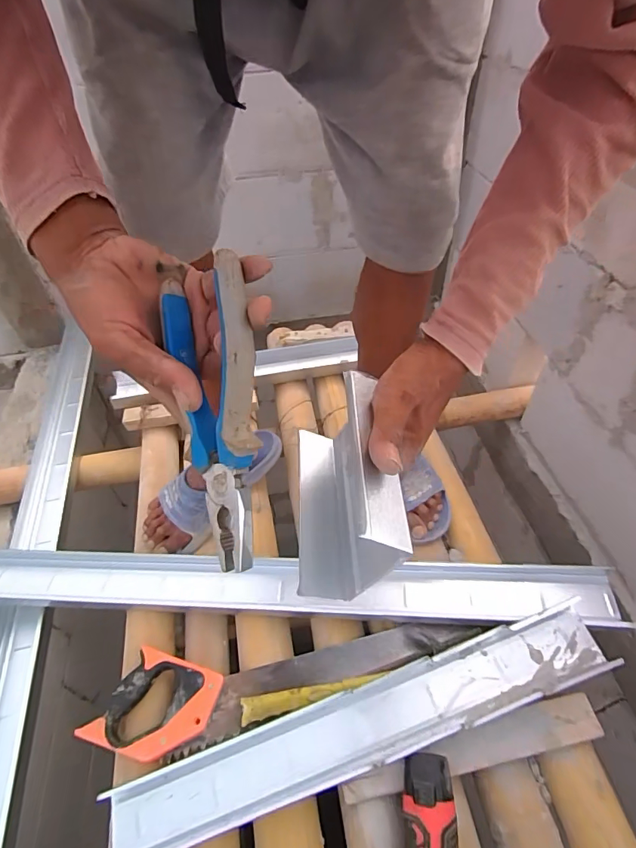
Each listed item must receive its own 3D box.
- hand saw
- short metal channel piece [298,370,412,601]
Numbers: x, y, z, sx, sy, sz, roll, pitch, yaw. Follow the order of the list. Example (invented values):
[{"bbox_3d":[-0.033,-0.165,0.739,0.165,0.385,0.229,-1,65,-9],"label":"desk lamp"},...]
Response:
[{"bbox_3d":[-0.033,0.338,0.578,0.506,0.040,0.119,-5,47,-3],"label":"hand saw"},{"bbox_3d":[0.022,0.043,0.328,0.062,0.089,0.146,0,47,3],"label":"short metal channel piece"}]

